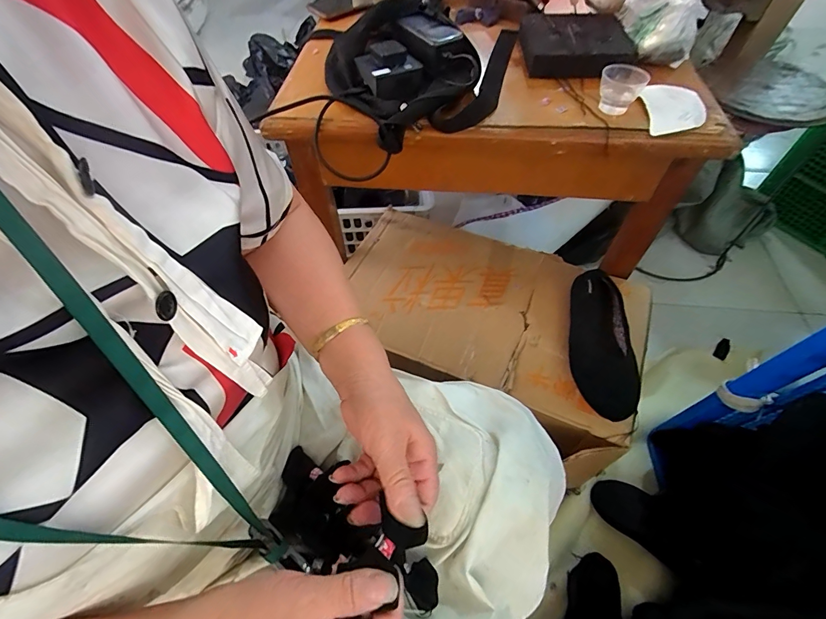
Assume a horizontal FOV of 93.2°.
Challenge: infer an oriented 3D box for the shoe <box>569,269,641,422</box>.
[{"bbox_3d":[0.296,0.046,0.602,0.096,0.052,0.236,10,57,7],"label":"shoe"}]

